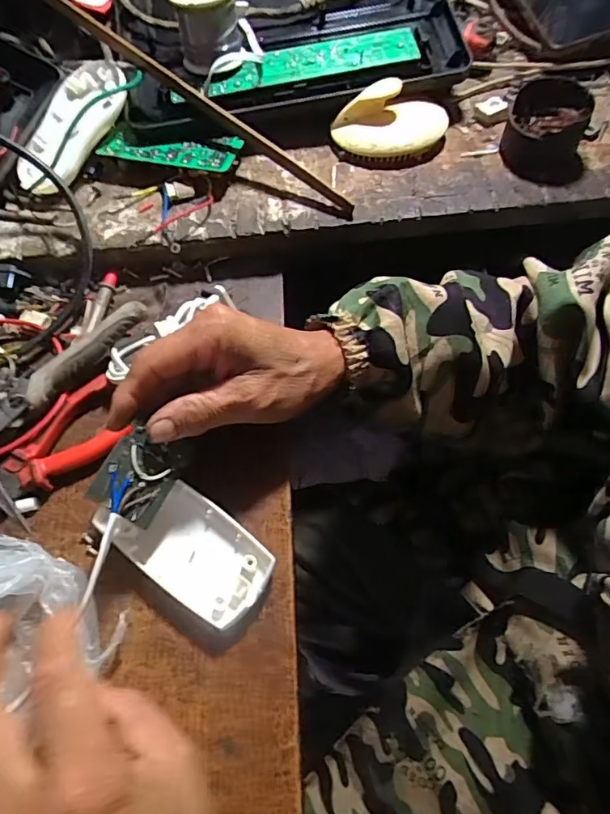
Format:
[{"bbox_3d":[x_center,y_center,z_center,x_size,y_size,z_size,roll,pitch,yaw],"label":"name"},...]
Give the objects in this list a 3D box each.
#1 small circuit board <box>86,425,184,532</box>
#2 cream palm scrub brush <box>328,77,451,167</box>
[{"bbox_3d":[-0.094,0.040,0.292,0.041,0.006,0.047,39,60,-28],"label":"small circuit board"},{"bbox_3d":[0.069,-0.232,0.411,0.093,0.037,0.063,8,65,7],"label":"cream palm scrub brush"}]

